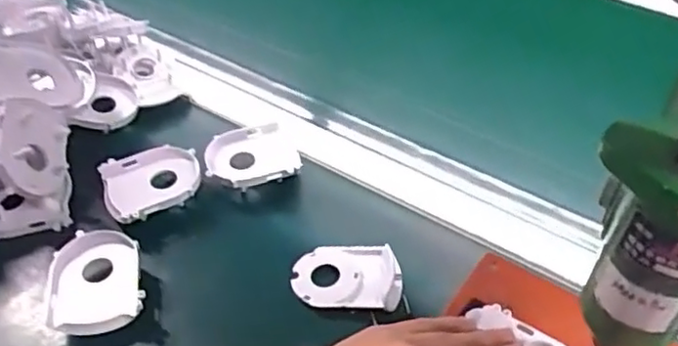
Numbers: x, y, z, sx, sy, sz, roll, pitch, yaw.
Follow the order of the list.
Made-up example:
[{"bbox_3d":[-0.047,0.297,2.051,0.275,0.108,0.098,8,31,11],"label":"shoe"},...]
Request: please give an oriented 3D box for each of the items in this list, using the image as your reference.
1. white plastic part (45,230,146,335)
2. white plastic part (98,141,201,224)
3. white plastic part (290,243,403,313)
[{"bbox_3d":[-0.186,0.083,0.514,0.068,0.028,0.078,-9,46,-8],"label":"white plastic part"},{"bbox_3d":[-0.161,0.011,0.587,0.080,0.030,0.066,-24,50,-22],"label":"white plastic part"},{"bbox_3d":[0.007,0.079,0.532,0.084,0.013,0.060,6,46,6],"label":"white plastic part"}]

